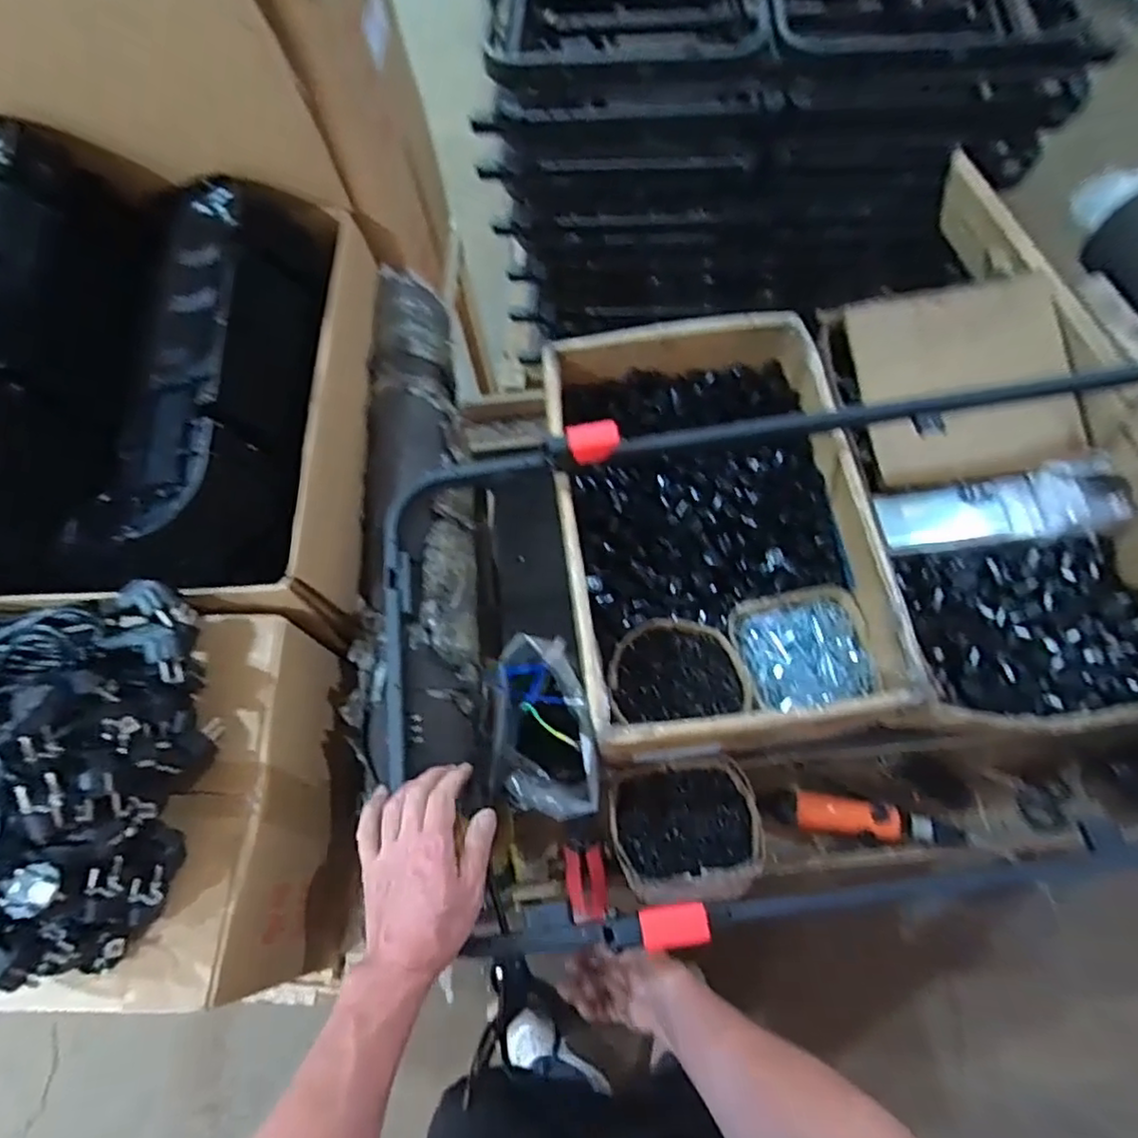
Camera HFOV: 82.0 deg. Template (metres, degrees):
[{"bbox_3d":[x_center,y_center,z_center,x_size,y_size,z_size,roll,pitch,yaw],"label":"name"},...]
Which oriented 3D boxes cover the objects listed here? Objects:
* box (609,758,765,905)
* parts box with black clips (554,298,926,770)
[{"bbox_3d":[0.134,0.296,0.749,0.164,0.056,0.147,-4,67,1],"label":"box"},{"bbox_3d":[0.176,-0.059,0.829,0.365,0.129,0.545,-6,67,0],"label":"parts box with black clips"}]

